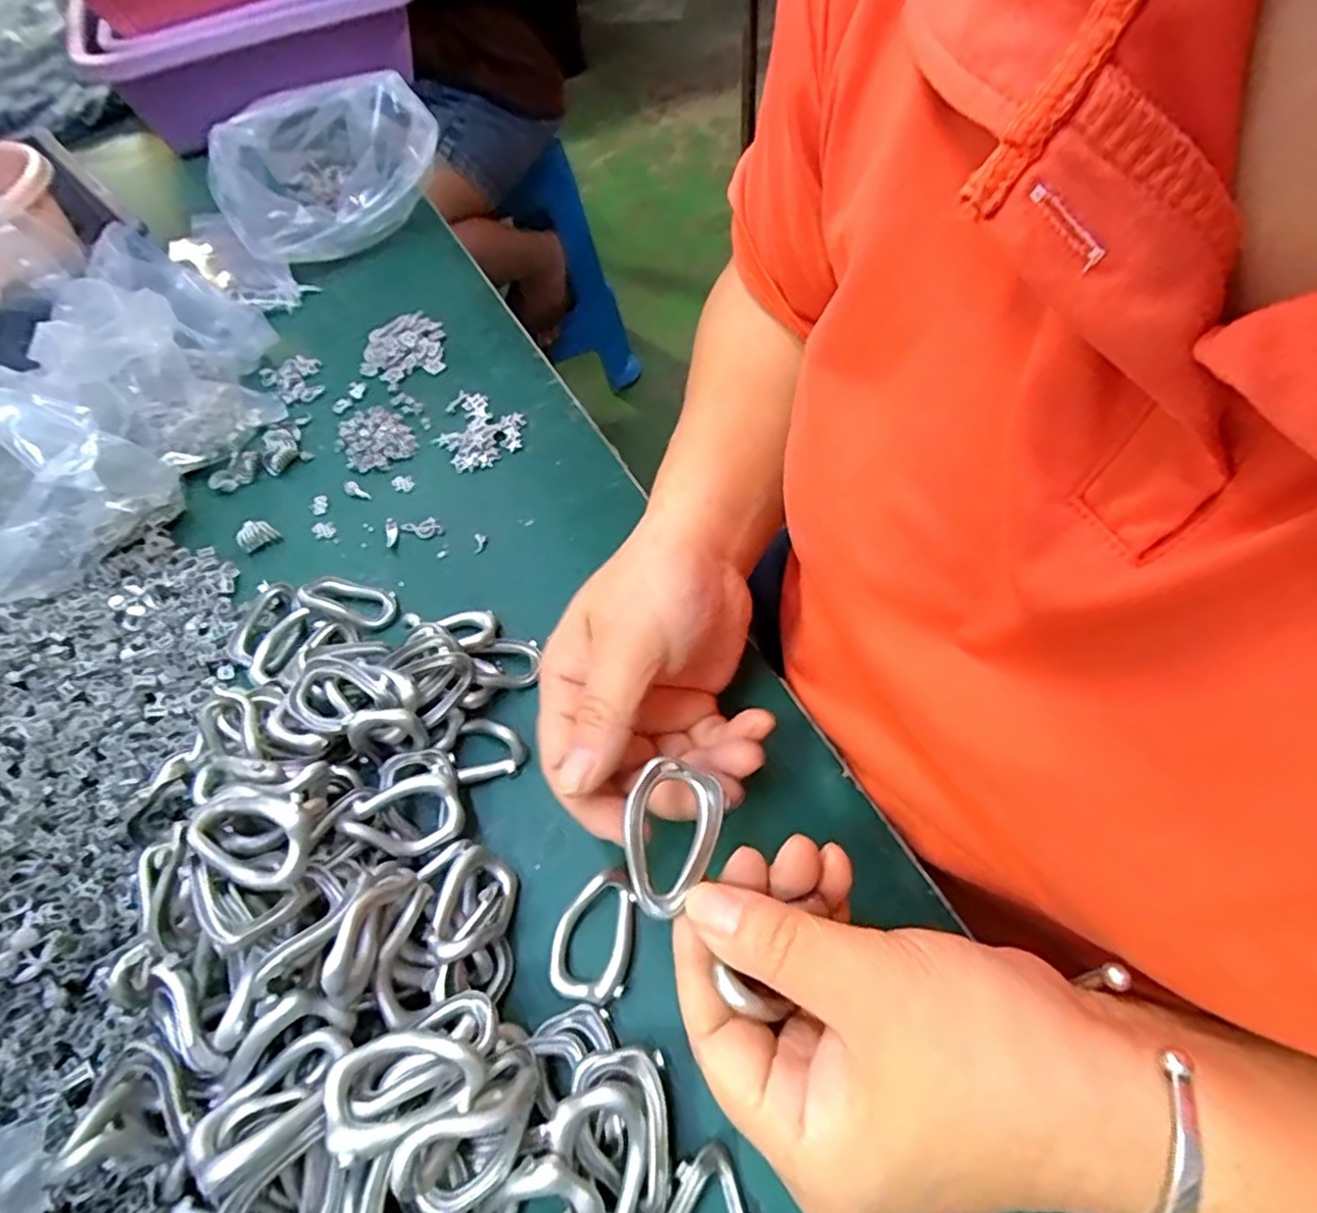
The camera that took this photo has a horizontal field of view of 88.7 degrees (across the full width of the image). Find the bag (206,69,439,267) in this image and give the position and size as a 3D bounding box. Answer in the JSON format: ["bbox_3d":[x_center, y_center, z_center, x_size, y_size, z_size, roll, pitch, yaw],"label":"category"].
[{"bbox_3d":[-0.252,-0.339,0.524,0.163,0.102,0.093,-20,59,-7],"label":"bag"}]

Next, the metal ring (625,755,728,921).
[{"bbox_3d":[0.004,0.070,0.207,0.027,0.009,0.045,12,59,12],"label":"metal ring"}]

